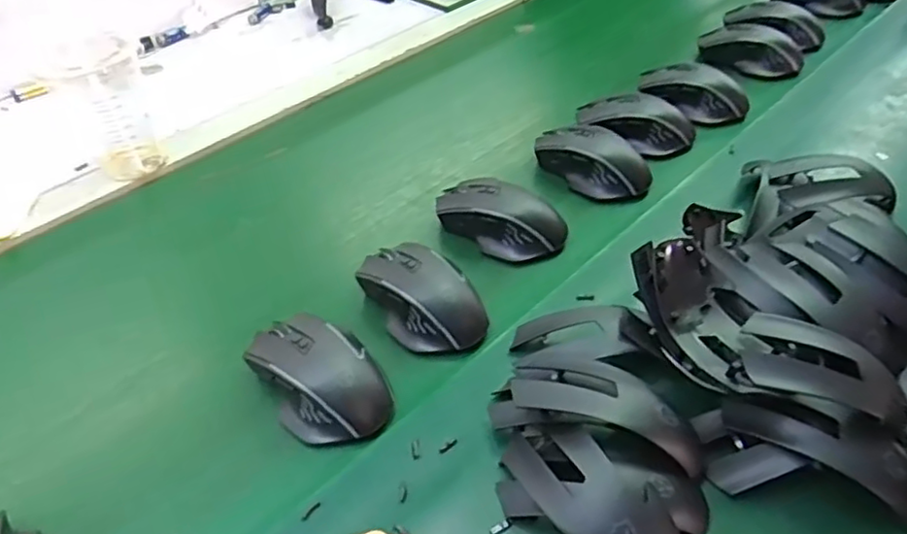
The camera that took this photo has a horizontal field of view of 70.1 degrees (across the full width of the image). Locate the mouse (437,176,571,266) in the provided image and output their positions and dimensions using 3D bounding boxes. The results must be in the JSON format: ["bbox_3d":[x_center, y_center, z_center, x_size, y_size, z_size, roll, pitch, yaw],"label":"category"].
[{"bbox_3d":[0.039,-0.045,0.566,0.113,0.040,0.059,26,51,26],"label":"mouse"}]

